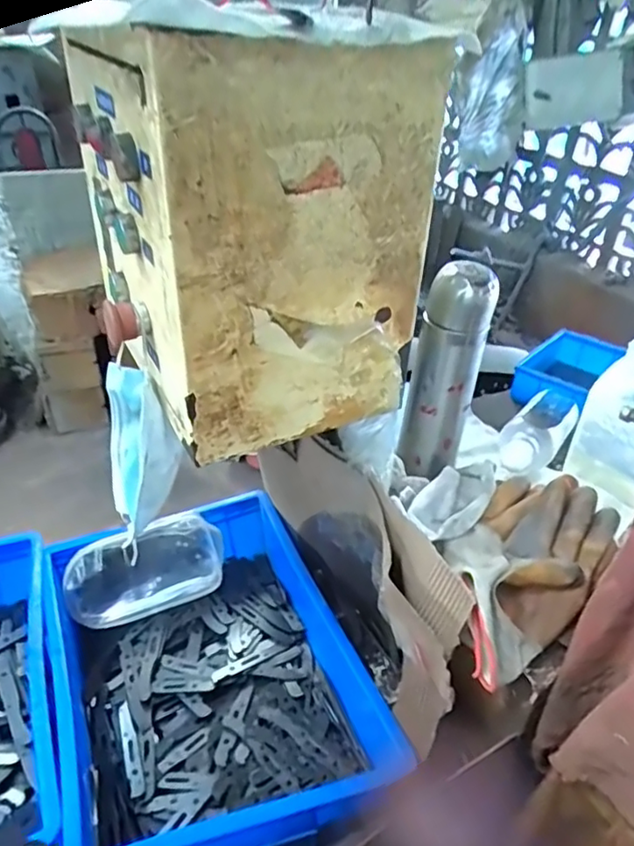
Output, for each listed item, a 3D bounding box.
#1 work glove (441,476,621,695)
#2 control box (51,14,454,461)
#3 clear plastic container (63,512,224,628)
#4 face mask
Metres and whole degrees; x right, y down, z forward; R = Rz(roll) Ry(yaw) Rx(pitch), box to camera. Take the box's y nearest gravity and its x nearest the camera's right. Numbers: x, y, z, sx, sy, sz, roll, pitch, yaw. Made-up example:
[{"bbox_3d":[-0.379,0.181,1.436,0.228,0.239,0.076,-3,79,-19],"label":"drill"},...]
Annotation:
[{"bbox_3d":[0.176,0.122,0.525,0.177,0.074,0.121,-23,42,-33],"label":"work glove"},{"bbox_3d":[-0.055,-0.151,0.483,0.211,0.275,0.195,-15,39,-25],"label":"control box"},{"bbox_3d":[-0.224,0.187,0.776,0.195,0.115,0.040,-11,7,-15],"label":"clear plastic container"},{"bbox_3d":[-0.165,0.026,0.555,0.043,0.180,0.095,-10,39,-36],"label":"face mask"}]

